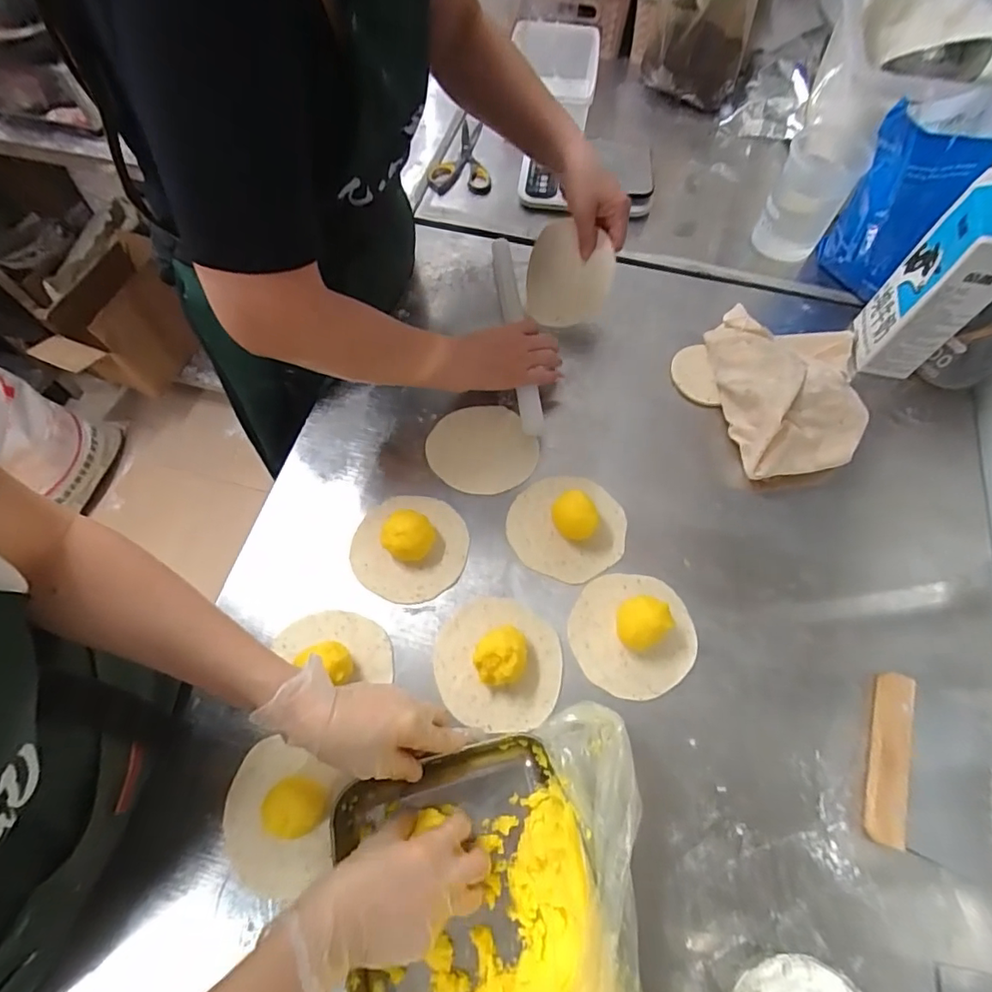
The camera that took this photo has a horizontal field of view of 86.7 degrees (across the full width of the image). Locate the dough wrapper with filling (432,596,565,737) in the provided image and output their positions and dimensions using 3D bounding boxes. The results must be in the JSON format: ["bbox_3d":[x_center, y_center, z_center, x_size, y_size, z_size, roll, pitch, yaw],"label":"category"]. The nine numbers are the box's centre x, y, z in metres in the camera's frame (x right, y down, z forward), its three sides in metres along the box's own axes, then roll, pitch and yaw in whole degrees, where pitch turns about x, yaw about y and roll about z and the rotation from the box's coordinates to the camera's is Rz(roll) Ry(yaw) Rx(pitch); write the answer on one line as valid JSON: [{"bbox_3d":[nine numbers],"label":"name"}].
[{"bbox_3d":[0.003,0.157,0.509,0.123,0.045,0.122,0,65,1],"label":"dough wrapper with filling"}]

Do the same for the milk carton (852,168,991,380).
[{"bbox_3d":[0.504,-0.235,0.604,0.073,0.214,0.094,15,66,8],"label":"milk carton"}]

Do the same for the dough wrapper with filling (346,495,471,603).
[{"bbox_3d":[-0.096,0.048,0.564,0.123,0.053,0.118,0,65,1],"label":"dough wrapper with filling"}]

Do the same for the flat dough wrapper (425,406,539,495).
[{"bbox_3d":[-0.017,-0.055,0.632,0.119,0.010,0.119,0,65,1],"label":"flat dough wrapper"}]

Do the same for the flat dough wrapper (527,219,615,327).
[{"bbox_3d":[0.096,-0.286,0.702,0.107,0.142,0.015,16,60,4],"label":"flat dough wrapper"}]

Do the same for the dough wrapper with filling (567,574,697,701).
[{"bbox_3d":[0.139,0.133,0.521,0.122,0.050,0.119,0,65,1],"label":"dough wrapper with filling"}]

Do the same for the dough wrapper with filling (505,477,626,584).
[{"bbox_3d":[0.080,0.025,0.571,0.126,0.048,0.121,0,65,1],"label":"dough wrapper with filling"}]

